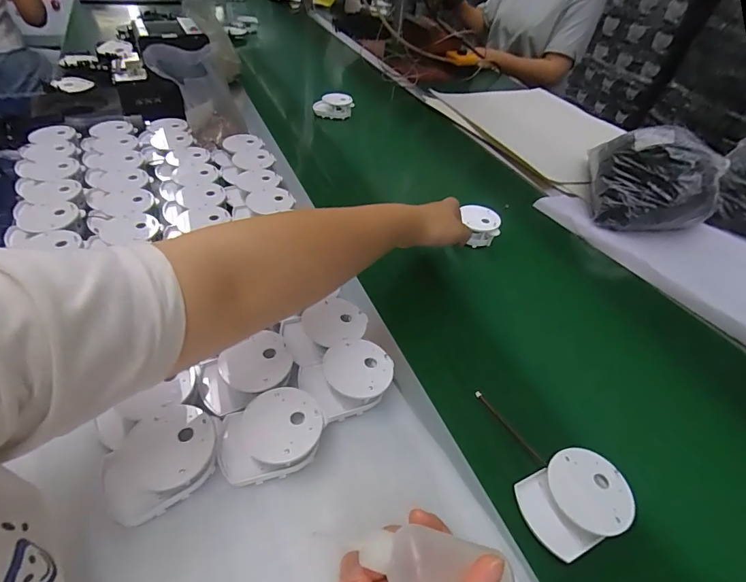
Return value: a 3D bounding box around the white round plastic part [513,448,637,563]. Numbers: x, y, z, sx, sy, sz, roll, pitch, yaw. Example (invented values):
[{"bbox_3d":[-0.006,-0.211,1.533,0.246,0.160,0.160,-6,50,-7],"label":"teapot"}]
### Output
[{"bbox_3d":[0.161,0.166,0.323,0.080,0.024,0.061,-12,46,-19],"label":"white round plastic part"}]

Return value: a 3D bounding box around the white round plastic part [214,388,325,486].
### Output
[{"bbox_3d":[-0.084,0.118,0.335,0.080,0.036,0.061,-7,45,-15],"label":"white round plastic part"}]

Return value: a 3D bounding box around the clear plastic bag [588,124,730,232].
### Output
[{"bbox_3d":[0.453,-0.179,0.657,0.186,0.132,0.143,5,43,-3],"label":"clear plastic bag"}]

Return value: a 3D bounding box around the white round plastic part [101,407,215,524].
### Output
[{"bbox_3d":[-0.163,0.131,0.313,0.081,0.040,0.062,-23,51,-28],"label":"white round plastic part"}]

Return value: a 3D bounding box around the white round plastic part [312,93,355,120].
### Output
[{"bbox_3d":[-0.086,-0.403,0.887,0.087,0.041,0.054,5,43,-2],"label":"white round plastic part"}]

